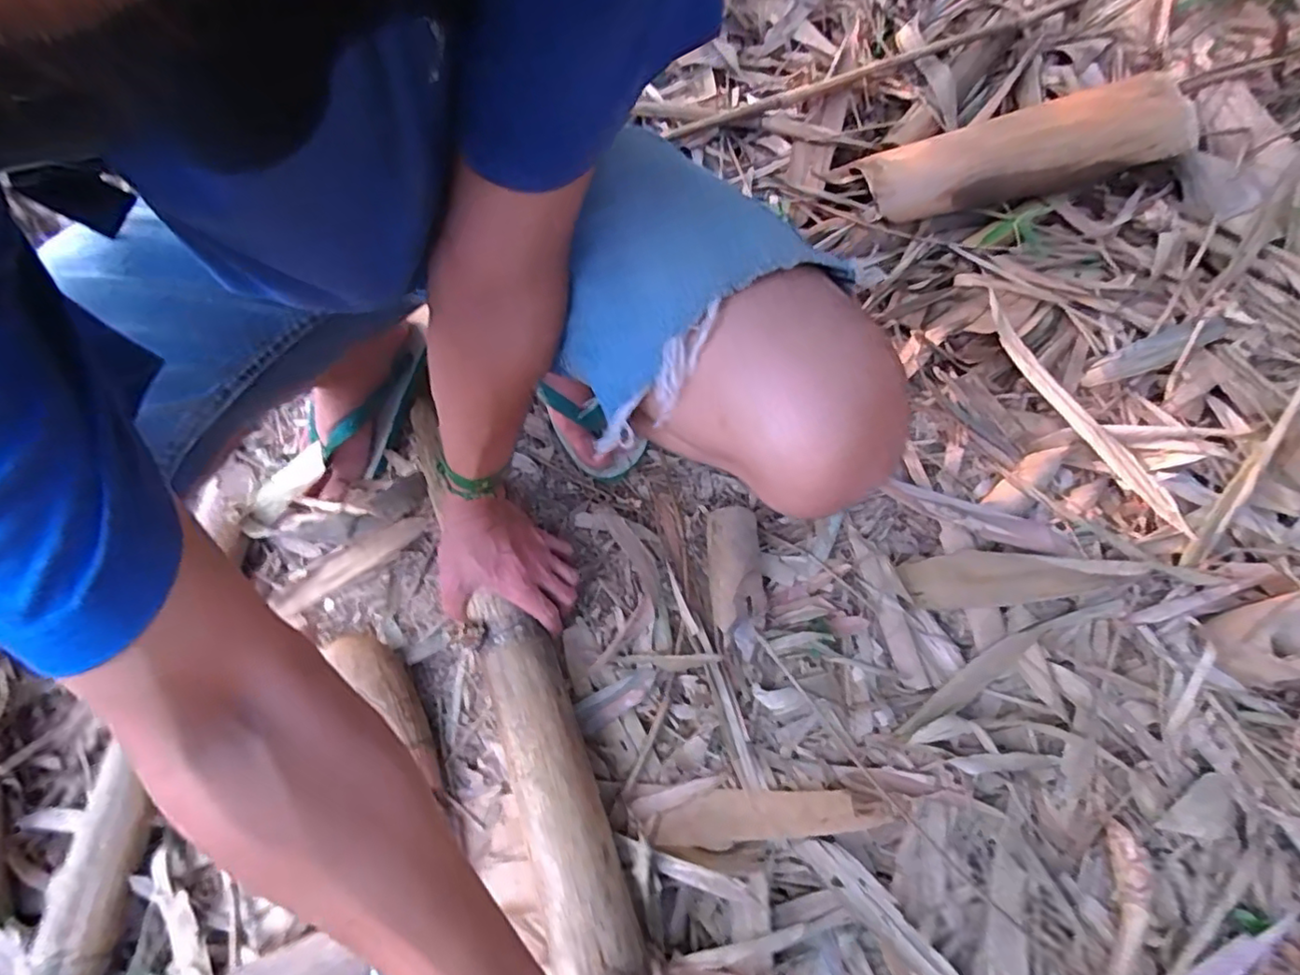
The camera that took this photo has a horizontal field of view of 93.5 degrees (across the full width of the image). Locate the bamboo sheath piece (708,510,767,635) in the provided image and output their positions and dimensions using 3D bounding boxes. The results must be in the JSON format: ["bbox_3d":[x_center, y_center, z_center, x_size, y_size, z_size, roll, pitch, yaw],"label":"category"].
[{"bbox_3d":[0.085,0.077,0.603,0.054,0.044,0.121,-4,67,0],"label":"bamboo sheath piece"}]

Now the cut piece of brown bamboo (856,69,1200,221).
[{"bbox_3d":[0.458,-0.414,0.761,0.390,0.074,0.127,-11,67,-5],"label":"cut piece of brown bamboo"}]

